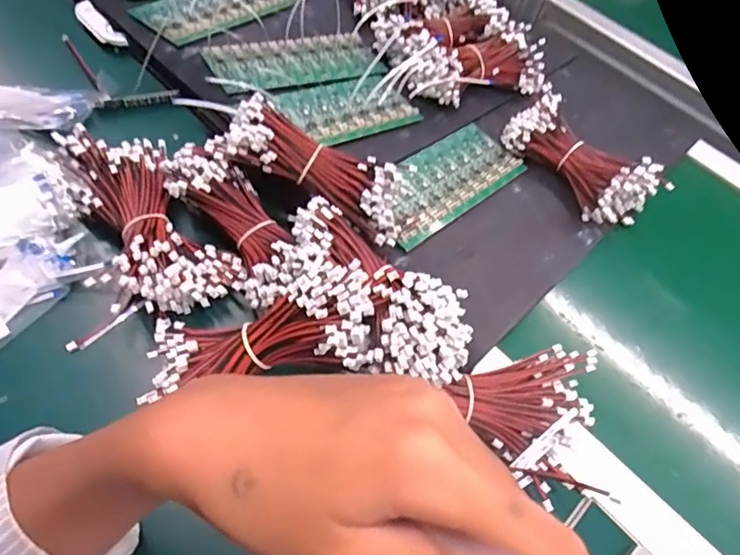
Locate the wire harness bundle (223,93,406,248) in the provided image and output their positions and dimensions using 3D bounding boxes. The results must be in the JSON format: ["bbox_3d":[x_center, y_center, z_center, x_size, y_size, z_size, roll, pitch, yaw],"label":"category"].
[{"bbox_3d":[-0.038,-0.094,0.437,0.174,0.065,0.067,29,60,-8],"label":"wire harness bundle"}]

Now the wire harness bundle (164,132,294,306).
[{"bbox_3d":[-0.112,-0.049,0.421,0.069,0.045,0.161,-29,68,-26],"label":"wire harness bundle"}]

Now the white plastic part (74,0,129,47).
[{"bbox_3d":[-0.310,-0.288,0.581,0.081,0.018,0.023,39,59,16],"label":"white plastic part"}]

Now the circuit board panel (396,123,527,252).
[{"bbox_3d":[0.076,-0.101,0.524,0.195,0.009,0.085,-33,70,-30],"label":"circuit board panel"}]

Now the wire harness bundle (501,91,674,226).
[{"bbox_3d":[0.222,-0.123,0.550,0.072,0.066,0.168,-34,70,-28],"label":"wire harness bundle"}]

